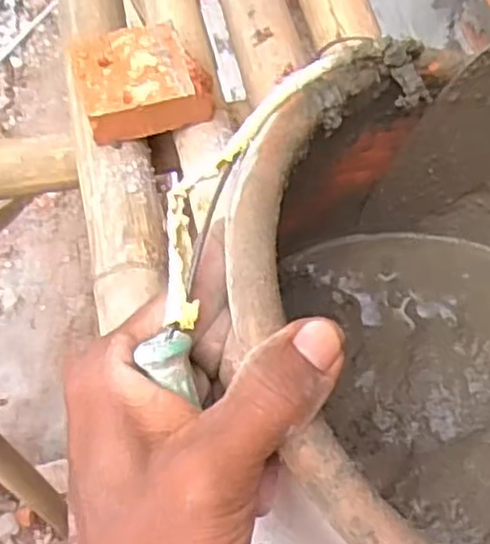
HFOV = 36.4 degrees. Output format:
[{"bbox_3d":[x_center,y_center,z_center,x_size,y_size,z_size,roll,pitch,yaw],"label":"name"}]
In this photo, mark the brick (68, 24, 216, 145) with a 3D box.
[{"bbox_3d":[-0.084,-0.157,0.615,0.111,0.043,0.088,-8,60,-3],"label":"brick"}]

